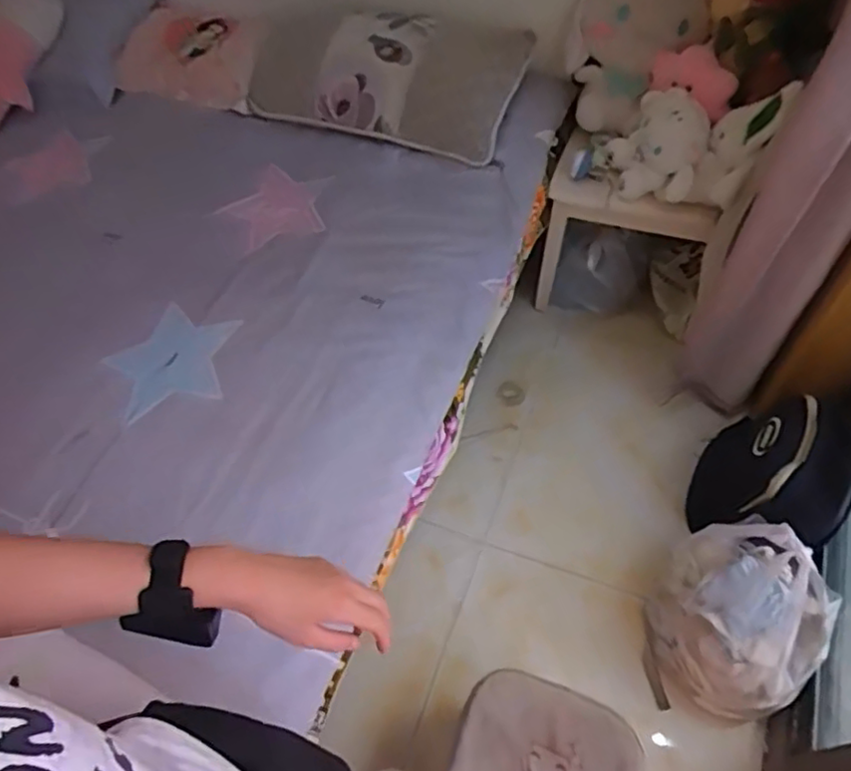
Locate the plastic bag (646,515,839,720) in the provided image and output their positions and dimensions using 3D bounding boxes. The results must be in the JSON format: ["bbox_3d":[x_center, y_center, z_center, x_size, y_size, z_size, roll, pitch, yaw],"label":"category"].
[{"bbox_3d":[0.539,0.409,1.111,0.273,0.302,0.293,-31,61,-14],"label":"plastic bag"}]

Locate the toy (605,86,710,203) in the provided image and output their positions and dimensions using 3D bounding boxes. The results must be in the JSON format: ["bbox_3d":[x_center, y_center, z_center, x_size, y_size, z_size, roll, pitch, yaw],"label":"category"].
[{"bbox_3d":[0.477,-0.500,1.309,0.194,0.184,0.131,22,63,18],"label":"toy"}]

